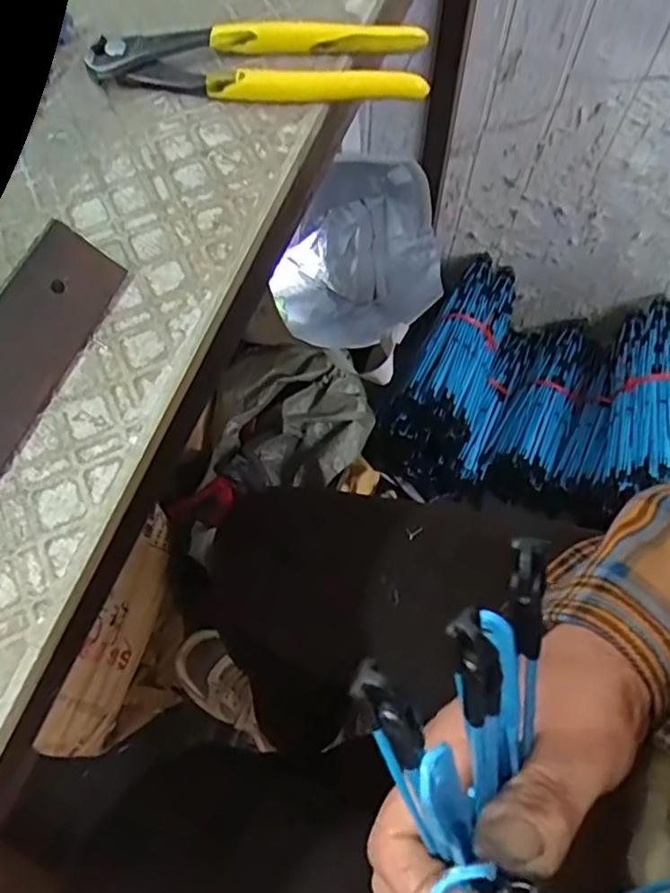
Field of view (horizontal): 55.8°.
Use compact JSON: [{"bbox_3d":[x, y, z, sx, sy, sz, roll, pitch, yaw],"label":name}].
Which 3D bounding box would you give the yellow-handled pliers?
[{"bbox_3d":[-0.040,-0.193,0.317,0.168,0.018,0.042,2,67,2],"label":"yellow-handled pliers"}]

